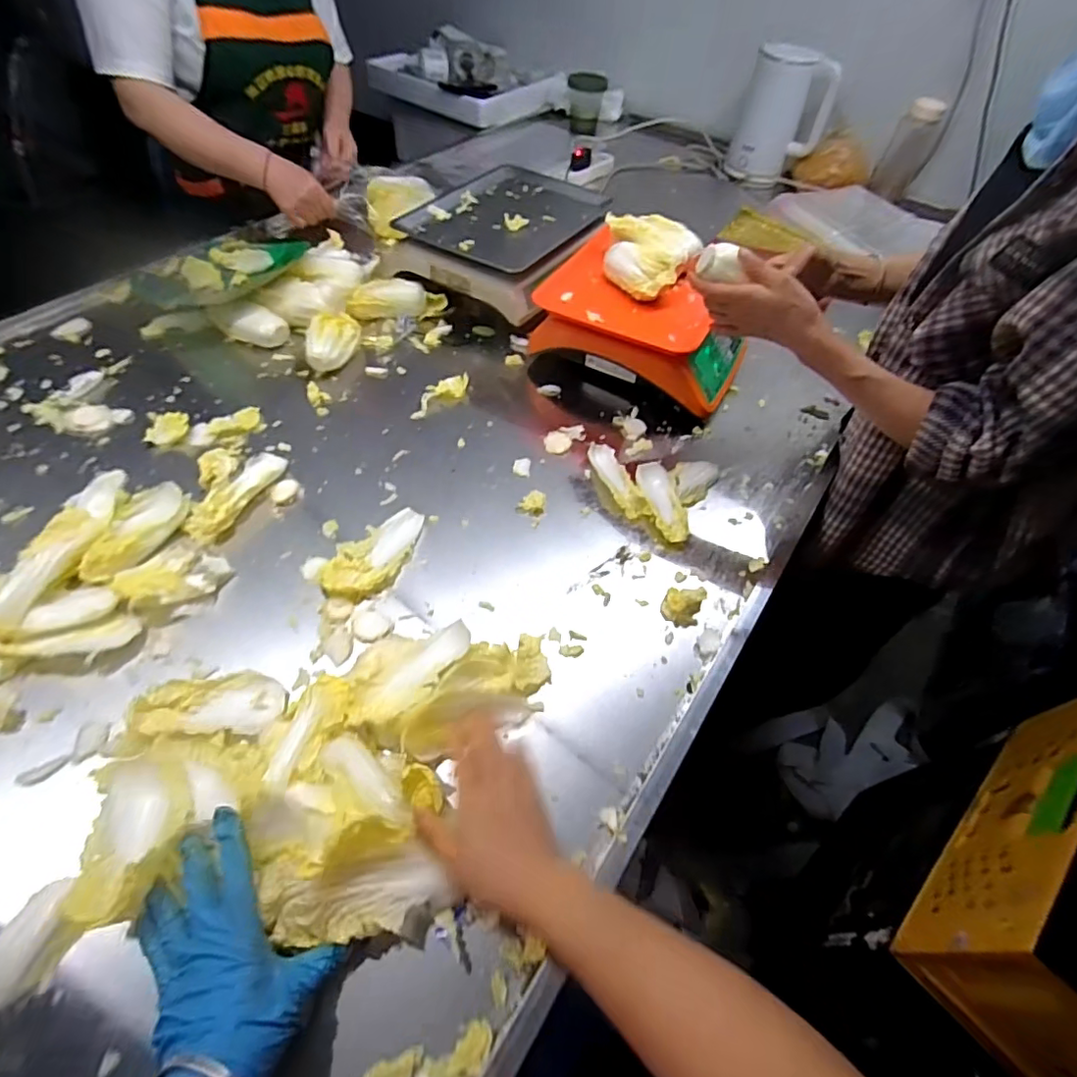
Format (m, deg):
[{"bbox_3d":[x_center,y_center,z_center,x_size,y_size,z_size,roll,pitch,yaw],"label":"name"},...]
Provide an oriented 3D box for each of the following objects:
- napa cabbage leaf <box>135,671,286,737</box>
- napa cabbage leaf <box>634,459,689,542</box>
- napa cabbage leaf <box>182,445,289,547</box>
[{"bbox_3d":[-0.288,0.147,0.493,0.112,0.028,0.058,-7,54,-8],"label":"napa cabbage leaf"},{"bbox_3d":[0.150,-0.046,0.672,0.043,0.013,0.109,-12,67,-12],"label":"napa cabbage leaf"},{"bbox_3d":[-0.346,-0.056,0.645,0.094,0.023,0.125,-6,54,-8],"label":"napa cabbage leaf"}]

